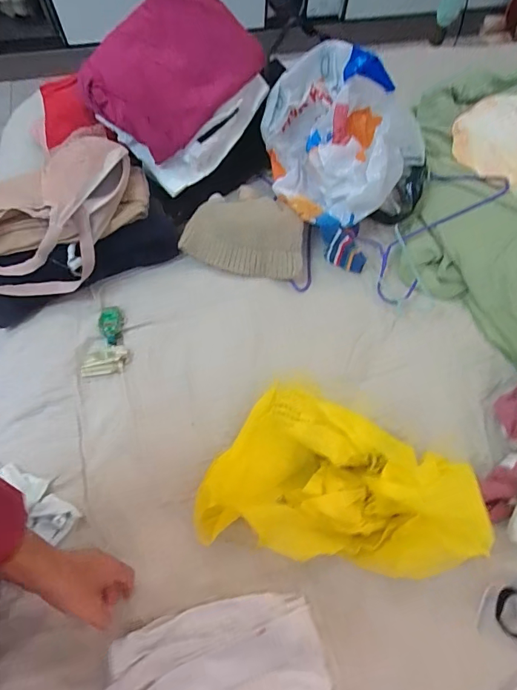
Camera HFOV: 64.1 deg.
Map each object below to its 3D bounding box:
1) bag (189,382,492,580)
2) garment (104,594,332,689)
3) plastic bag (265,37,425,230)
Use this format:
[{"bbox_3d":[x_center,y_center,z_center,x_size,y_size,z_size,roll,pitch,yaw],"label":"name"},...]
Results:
[{"bbox_3d":[0.094,0.187,0.494,0.307,0.120,0.208,27,70,9],"label":"bag"},{"bbox_3d":[-0.046,0.389,0.468,0.246,0.034,0.158,-13,69,-8],"label":"garment"},{"bbox_3d":[0.121,-0.328,0.668,0.256,0.157,0.200,24,69,8],"label":"plastic bag"}]

